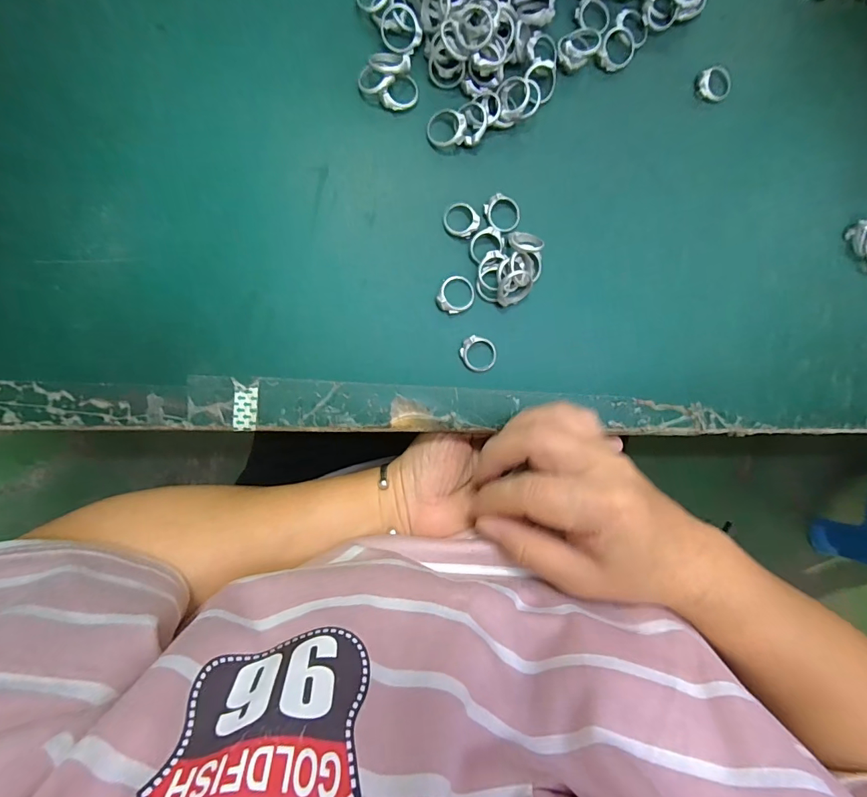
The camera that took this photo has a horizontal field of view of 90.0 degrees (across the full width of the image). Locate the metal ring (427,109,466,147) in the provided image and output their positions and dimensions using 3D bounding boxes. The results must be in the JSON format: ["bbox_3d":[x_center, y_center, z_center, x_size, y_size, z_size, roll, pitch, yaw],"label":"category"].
[{"bbox_3d":[0.008,-0.156,0.249,0.022,0.004,0.019,2,105,16],"label":"metal ring"}]

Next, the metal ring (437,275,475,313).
[{"bbox_3d":[0.014,-0.061,0.253,0.020,0.004,0.023,23,89,-6],"label":"metal ring"}]

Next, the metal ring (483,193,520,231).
[{"bbox_3d":[0.041,-0.109,0.254,0.020,0.004,0.022,0,92,-5],"label":"metal ring"}]

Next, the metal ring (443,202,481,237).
[{"bbox_3d":[0.016,-0.103,0.251,0.021,0.004,0.018,43,87,-5],"label":"metal ring"}]

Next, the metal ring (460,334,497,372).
[{"bbox_3d":[0.027,-0.026,0.255,0.022,0.006,0.020,0,92,-5],"label":"metal ring"}]

